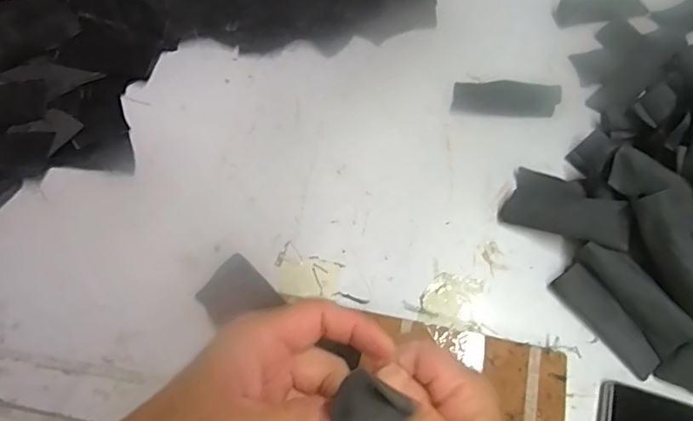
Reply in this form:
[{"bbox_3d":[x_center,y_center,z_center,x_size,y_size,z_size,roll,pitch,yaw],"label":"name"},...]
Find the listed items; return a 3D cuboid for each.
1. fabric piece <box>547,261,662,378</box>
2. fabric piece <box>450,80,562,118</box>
[{"bbox_3d":[0.224,0.094,0.439,0.034,0.007,0.101,-46,67,17],"label":"fabric piece"},{"bbox_3d":[0.166,-0.119,0.535,0.103,0.033,0.037,11,65,7],"label":"fabric piece"}]

